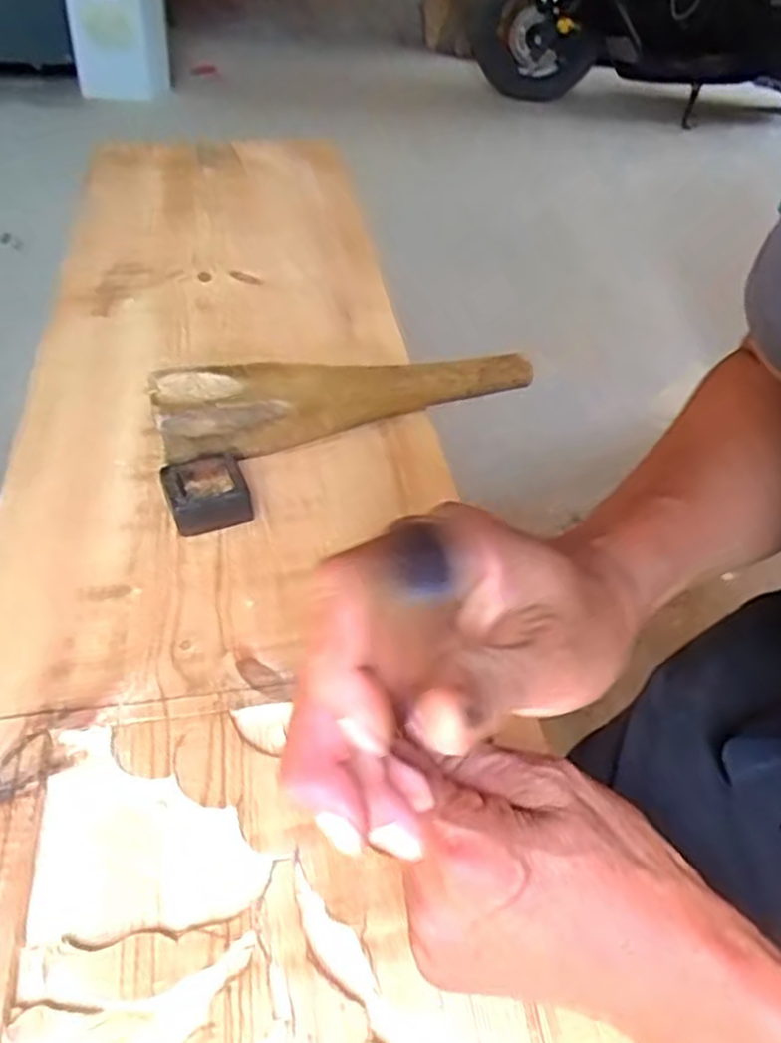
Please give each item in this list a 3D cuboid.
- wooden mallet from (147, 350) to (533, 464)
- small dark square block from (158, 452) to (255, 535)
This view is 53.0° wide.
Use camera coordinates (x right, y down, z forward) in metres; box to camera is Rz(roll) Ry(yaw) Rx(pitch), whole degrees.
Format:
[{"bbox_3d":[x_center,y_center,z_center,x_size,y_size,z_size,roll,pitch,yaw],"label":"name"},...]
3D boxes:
[{"bbox_3d":[-0.029,-0.089,0.560,0.266,0.048,0.057,-10,45,-15],"label":"wooden mallet"},{"bbox_3d":[-0.117,-0.017,0.494,0.048,0.031,0.047,-15,47,-19],"label":"small dark square block"}]

